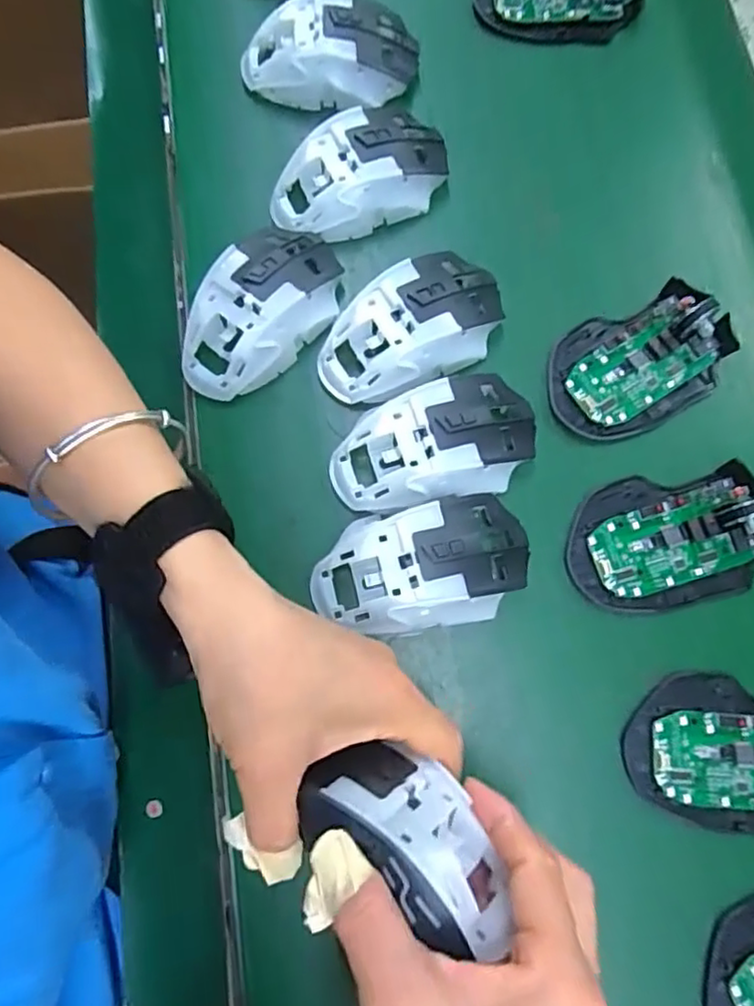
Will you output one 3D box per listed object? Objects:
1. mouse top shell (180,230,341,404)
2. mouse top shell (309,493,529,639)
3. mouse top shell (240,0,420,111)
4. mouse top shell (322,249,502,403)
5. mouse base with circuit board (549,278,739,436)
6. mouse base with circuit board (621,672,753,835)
[{"bbox_3d":[-0.067,-0.113,0.373,0.061,0.032,0.111,35,78,8],"label":"mouse top shell"},{"bbox_3d":[0.023,0.035,0.337,0.113,0.034,0.063,-14,76,-4],"label":"mouse top shell"},{"bbox_3d":[-0.032,-0.295,0.418,0.110,0.034,0.057,11,76,2],"label":"mouse top shell"},{"bbox_3d":[0.021,-0.100,0.371,0.111,0.033,0.063,-35,79,-8],"label":"mouse top shell"},{"bbox_3d":[0.157,-0.085,0.372,0.112,0.026,0.072,-24,77,-6],"label":"mouse base with circuit board"},{"bbox_3d":[0.188,0.127,0.320,0.112,0.028,0.072,9,76,2],"label":"mouse base with circuit board"}]

